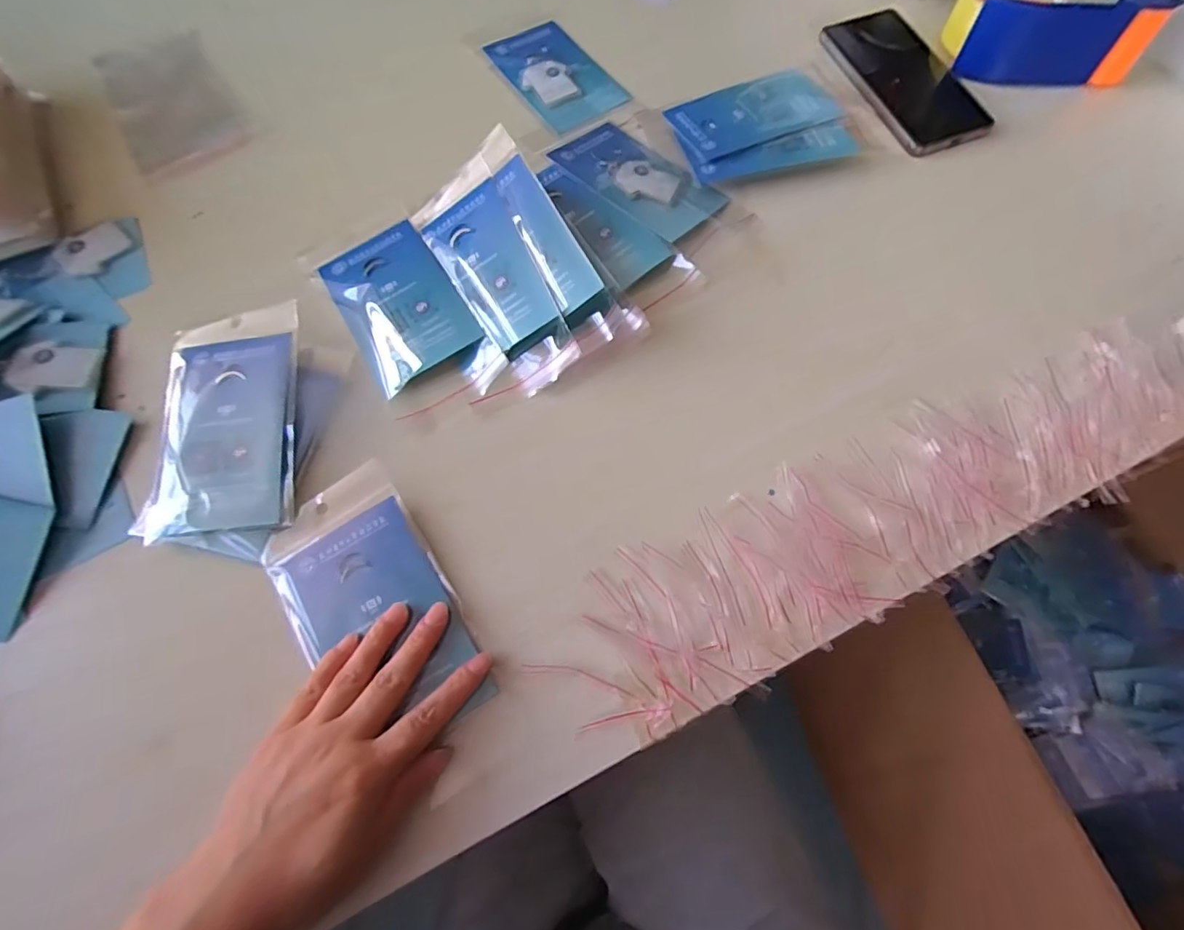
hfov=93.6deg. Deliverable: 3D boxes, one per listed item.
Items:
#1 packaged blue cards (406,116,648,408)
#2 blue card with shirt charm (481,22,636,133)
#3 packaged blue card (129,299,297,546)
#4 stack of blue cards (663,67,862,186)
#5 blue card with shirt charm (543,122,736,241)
[{"bbox_3d":[-0.060,-0.145,0.406,0.106,0.016,0.191,-36,70,8],"label":"packaged blue cards"},{"bbox_3d":[-0.033,-0.361,0.513,0.082,0.008,0.137,-32,71,-10],"label":"blue card with shirt charm"},{"bbox_3d":[-0.248,-0.032,0.372,0.099,0.012,0.162,-9,68,-1],"label":"packaged blue card"},{"bbox_3d":[0.141,-0.290,0.473,0.141,0.010,0.110,-15,69,-4],"label":"stack of blue cards"},{"bbox_3d":[0.037,-0.232,0.448,0.135,0.010,0.072,42,76,16],"label":"blue card with shirt charm"}]

